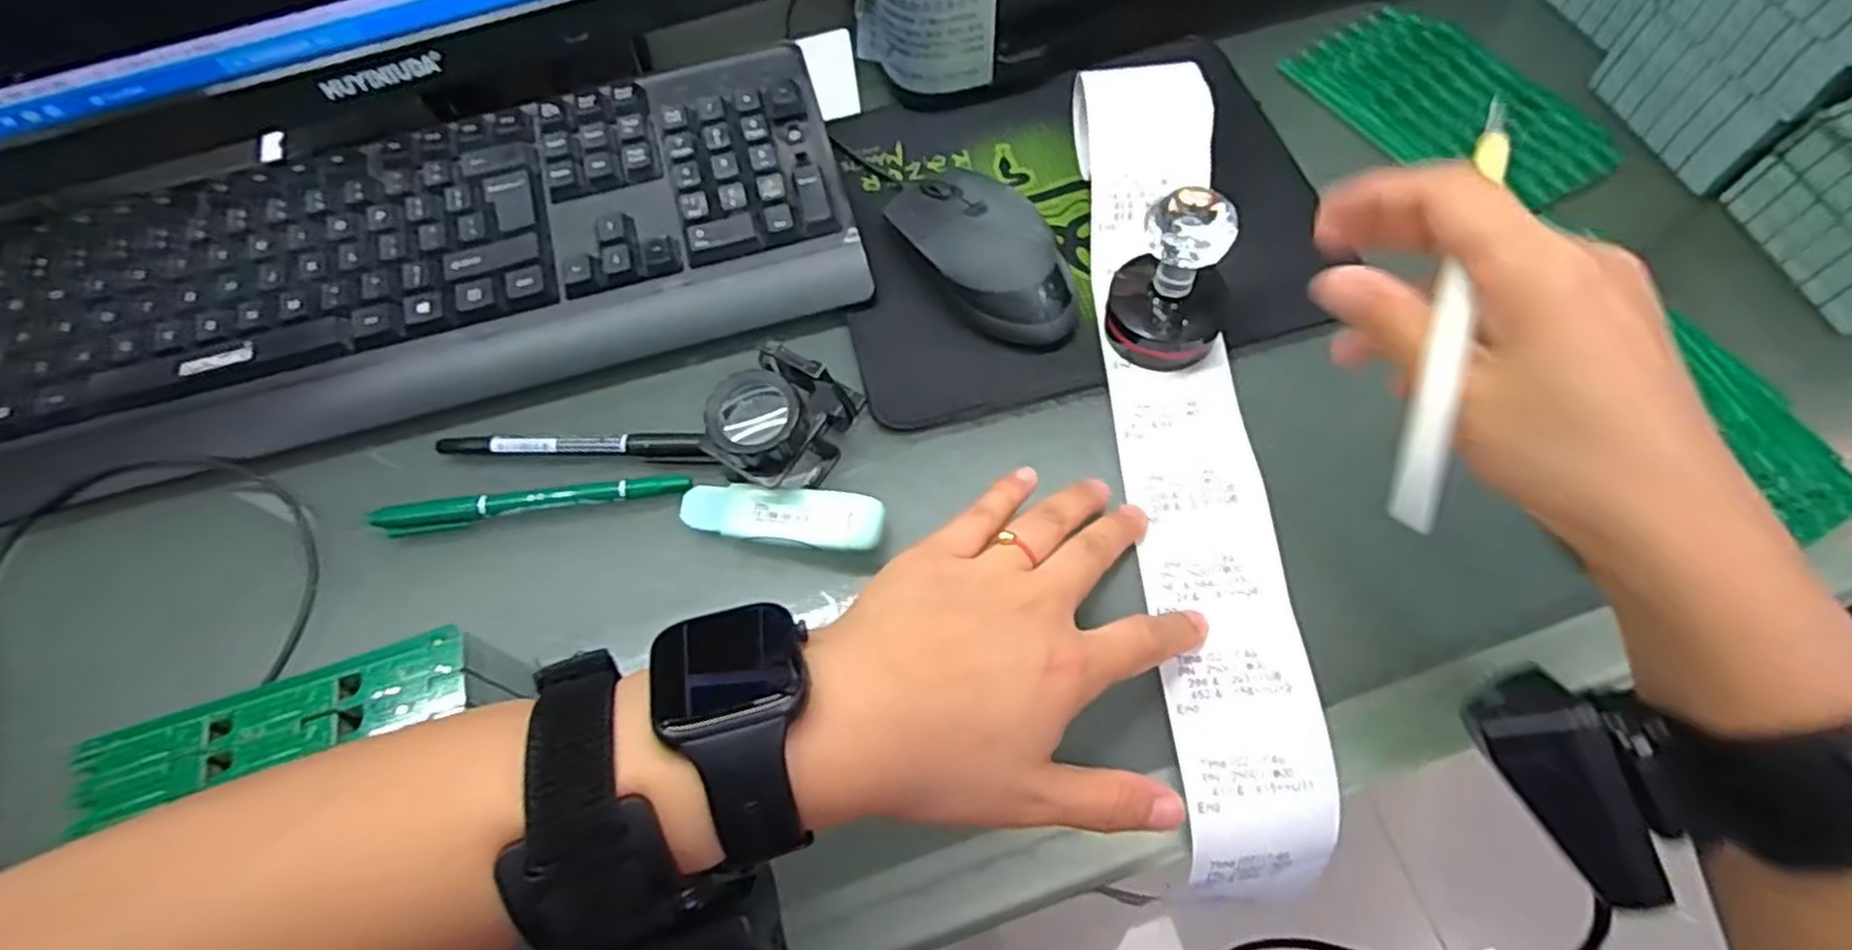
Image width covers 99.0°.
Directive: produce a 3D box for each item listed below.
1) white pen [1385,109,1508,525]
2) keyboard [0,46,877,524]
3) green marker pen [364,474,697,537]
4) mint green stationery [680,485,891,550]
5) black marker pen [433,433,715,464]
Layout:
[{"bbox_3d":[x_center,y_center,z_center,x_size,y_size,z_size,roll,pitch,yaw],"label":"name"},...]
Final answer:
[{"bbox_3d":[0.161,-0.048,0.242,0.010,0.008,0.136,17,78,11],"label":"white pen"},{"bbox_3d":[-0.257,-0.104,0.392,0.431,0.032,0.154,-13,65,-3],"label":"keyboard"},{"bbox_3d":[-0.174,0.011,0.348,0.138,0.006,0.014,-10,65,-2],"label":"green marker pen"},{"bbox_3d":[-0.061,0.018,0.335,0.087,0.018,0.022,8,66,7],"label":"mint green stationery"},{"bbox_3d":[-0.161,-0.014,0.364,0.132,0.010,0.013,3,65,4],"label":"black marker pen"}]

